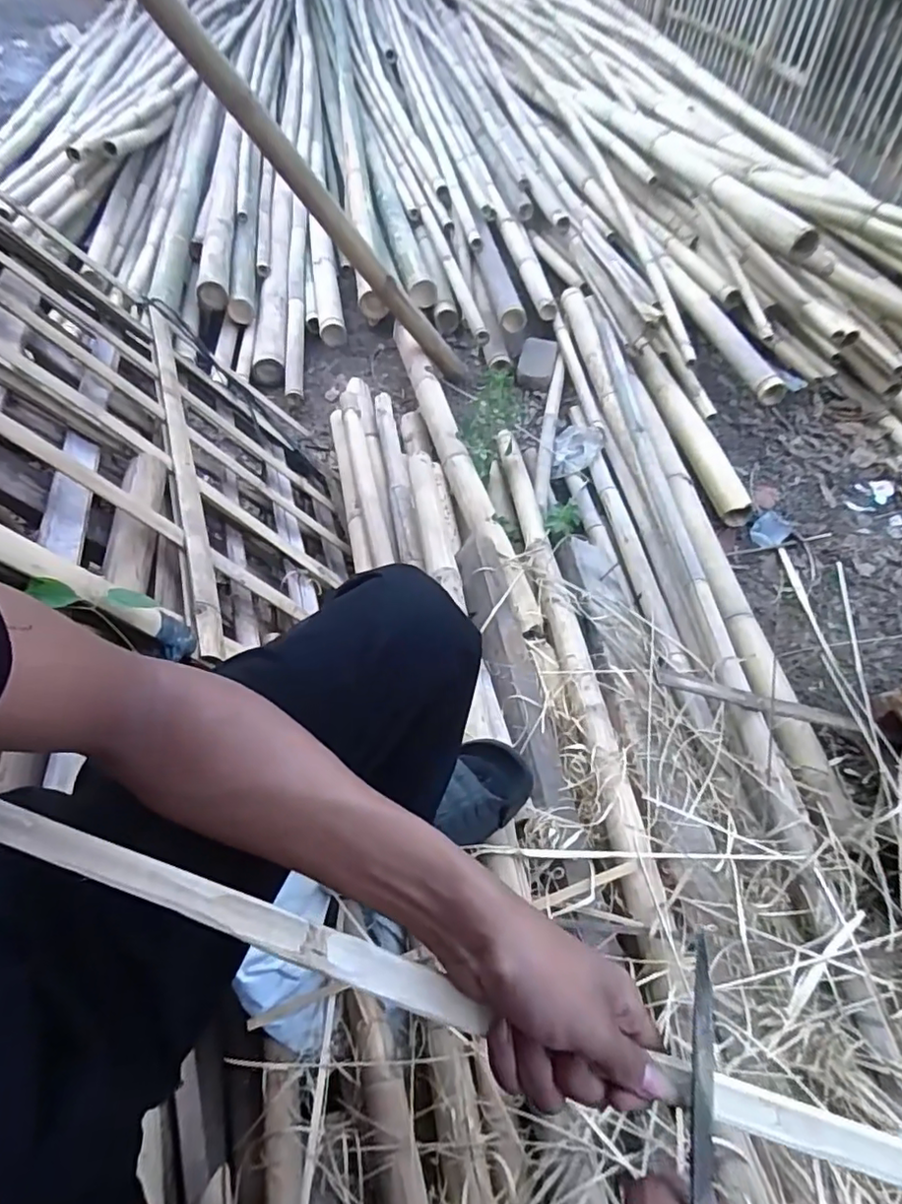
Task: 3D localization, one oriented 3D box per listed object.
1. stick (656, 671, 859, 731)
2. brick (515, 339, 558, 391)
[{"bbox_3d":[0.485,0.155,0.911,0.358,0.027,0.030,14,53,-10],"label":"stick"},{"bbox_3d":[0.256,-0.711,1.759,0.106,0.059,0.226,11,54,8],"label":"brick"}]

